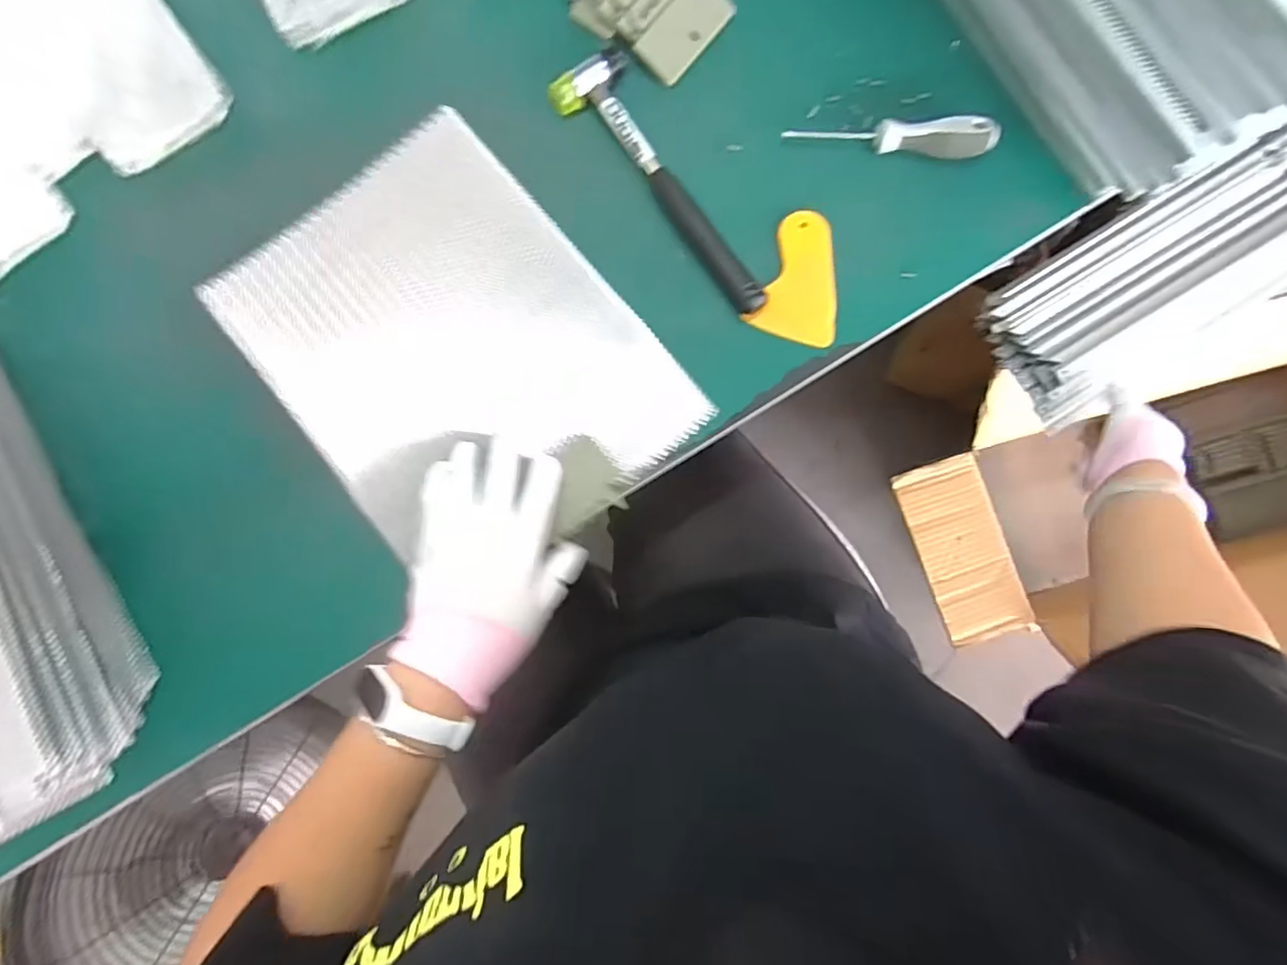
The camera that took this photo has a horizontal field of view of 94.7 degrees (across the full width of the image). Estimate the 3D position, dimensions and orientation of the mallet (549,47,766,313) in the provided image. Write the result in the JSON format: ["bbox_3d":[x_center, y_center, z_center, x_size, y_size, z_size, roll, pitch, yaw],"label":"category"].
[{"bbox_3d":[0.010,-0.226,0.460,0.064,0.021,0.236,-29,83,-1],"label":"mallet"}]

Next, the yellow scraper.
[{"bbox_3d":[0.128,-0.159,0.460,0.067,0.004,0.102,23,85,5],"label":"yellow scraper"}]

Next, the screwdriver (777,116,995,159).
[{"bbox_3d":[0.192,-0.266,0.458,0.154,0.027,0.027,3,84,3],"label":"screwdriver"}]

